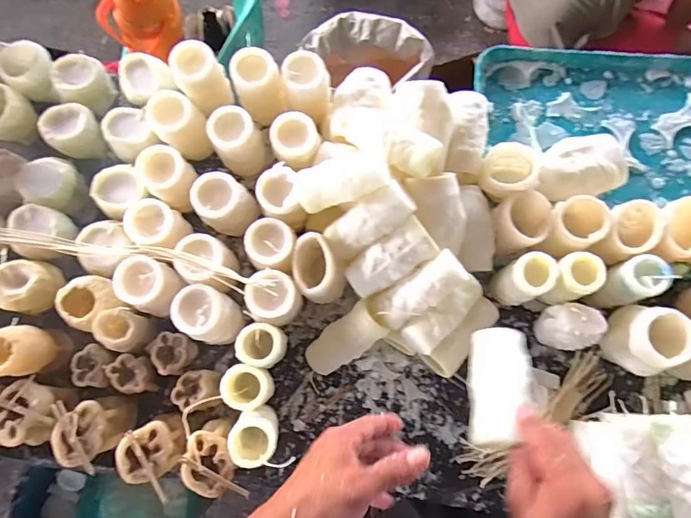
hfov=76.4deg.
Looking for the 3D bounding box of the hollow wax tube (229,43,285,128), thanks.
[{"bbox_3d":[-0.120,-0.237,0.611,0.062,0.093,0.058,0,78,1],"label":"hollow wax tube"}]

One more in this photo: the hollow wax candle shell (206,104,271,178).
[{"bbox_3d":[-0.148,-0.159,0.608,0.059,0.091,0.062,0,78,1],"label":"hollow wax candle shell"}]

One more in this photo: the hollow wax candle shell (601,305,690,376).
[{"bbox_3d":[0.369,0.103,0.542,0.063,0.087,0.072,25,79,6],"label":"hollow wax candle shell"}]

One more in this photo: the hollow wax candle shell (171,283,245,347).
[{"bbox_3d":[-0.169,0.070,0.546,0.072,0.059,0.061,30,80,7],"label":"hollow wax candle shell"}]

